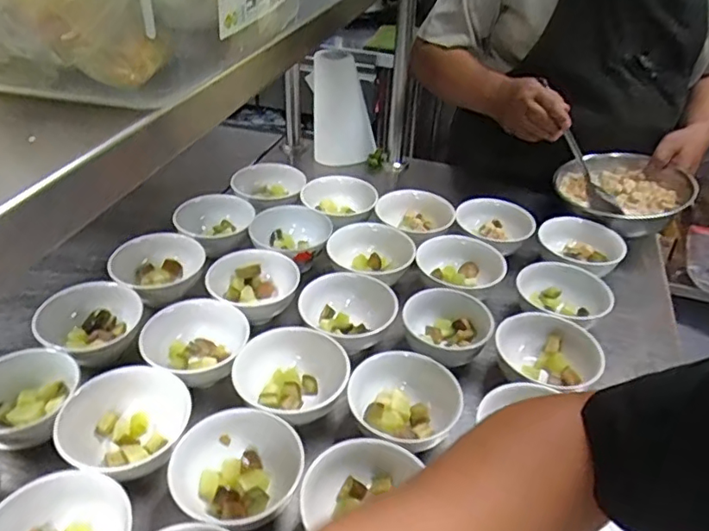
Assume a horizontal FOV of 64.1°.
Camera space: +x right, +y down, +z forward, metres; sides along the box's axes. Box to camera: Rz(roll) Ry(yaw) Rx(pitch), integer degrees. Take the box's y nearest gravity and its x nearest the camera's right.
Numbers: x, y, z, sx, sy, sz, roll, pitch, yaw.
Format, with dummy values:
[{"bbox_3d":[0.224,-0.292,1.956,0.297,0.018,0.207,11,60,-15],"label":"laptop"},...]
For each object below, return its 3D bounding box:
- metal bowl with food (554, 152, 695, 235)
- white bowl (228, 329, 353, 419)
[{"bbox_3d":[0.460,-0.120,0.945,0.218,0.060,0.189,-4,35,-7],"label":"metal bowl with food"},{"bbox_3d":[-0.068,0.129,0.622,0.115,0.061,0.113,0,34,0],"label":"white bowl"}]

